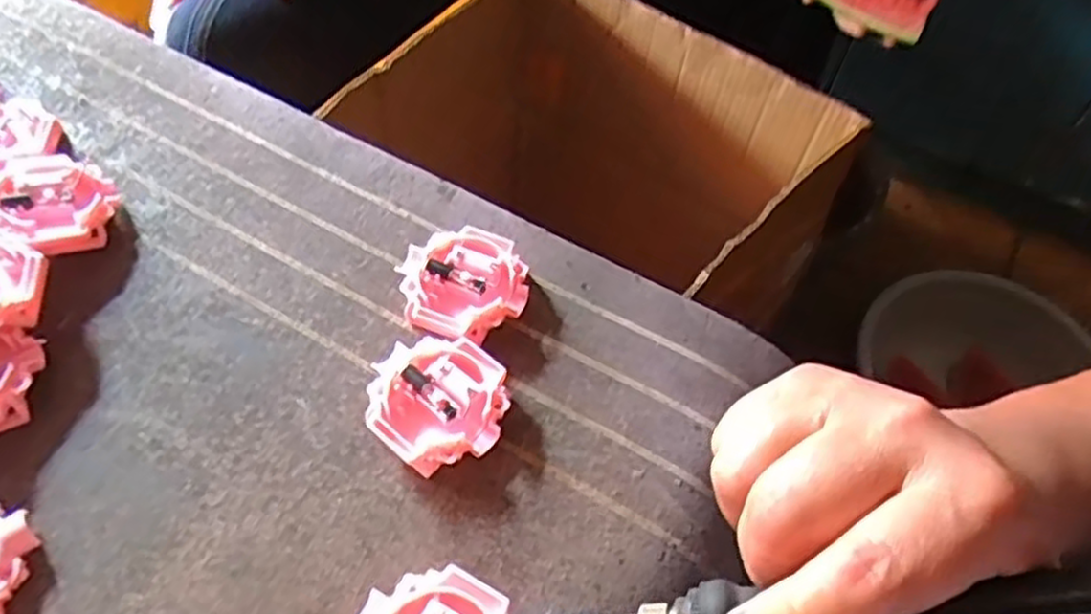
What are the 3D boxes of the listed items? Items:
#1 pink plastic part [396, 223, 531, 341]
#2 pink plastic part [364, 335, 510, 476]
[{"bbox_3d":[-0.035,-0.010,0.331,0.054,0.015,0.051,29,60,16],"label":"pink plastic part"},{"bbox_3d":[-0.042,0.037,0.300,0.054,0.014,0.051,1,57,-2],"label":"pink plastic part"}]

